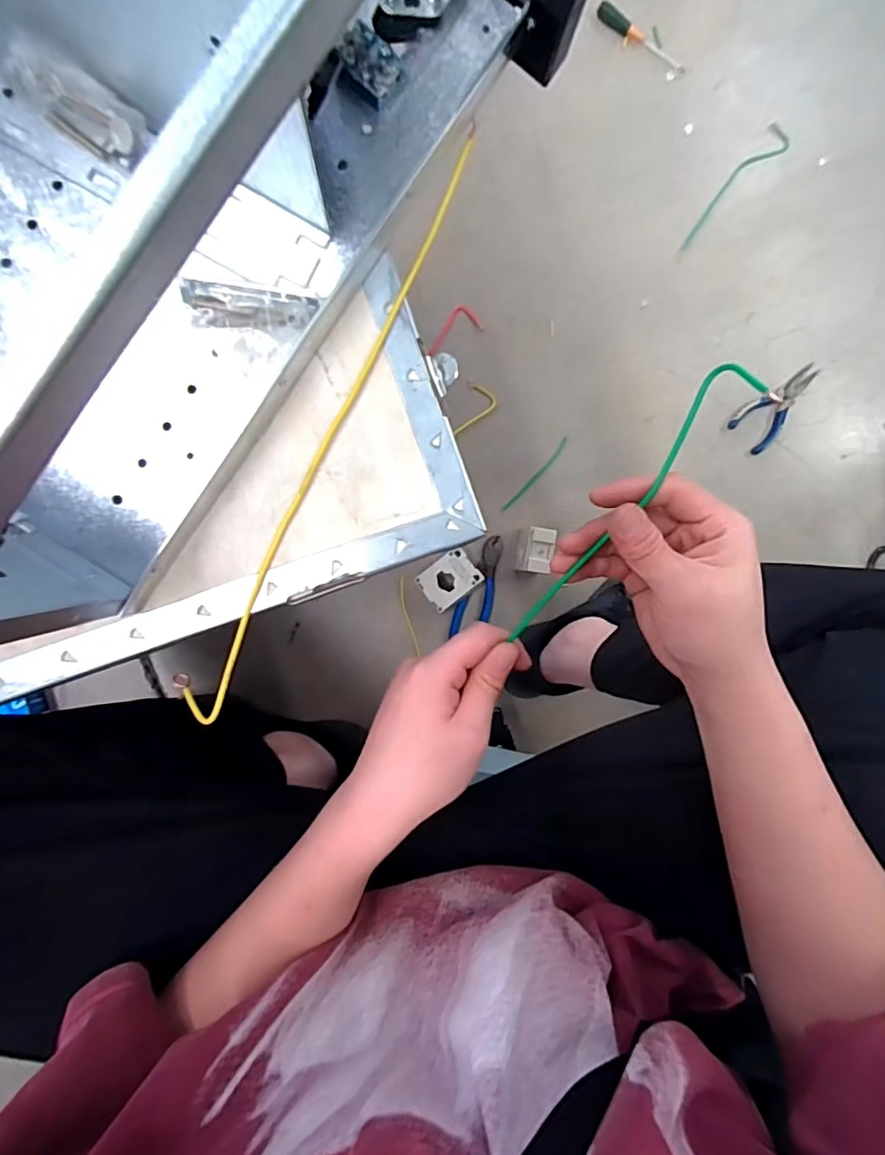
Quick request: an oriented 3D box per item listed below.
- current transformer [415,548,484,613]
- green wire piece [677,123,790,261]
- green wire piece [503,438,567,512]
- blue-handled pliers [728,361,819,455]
[{"bbox_3d":[0.010,0.002,0.783,0.083,0.038,0.062,-39,93,-1],"label":"current transformer"},{"bbox_3d":[0.423,-0.558,0.808,0.040,0.004,0.242,39,89,-4],"label":"green wire piece"},{"bbox_3d":[0.138,-0.149,0.816,0.013,0.005,0.141,41,89,-4],"label":"green wire piece"},{"bbox_3d":[0.506,-0.260,0.827,0.157,0.012,0.073,-42,94,-1],"label":"blue-handled pliers"}]

